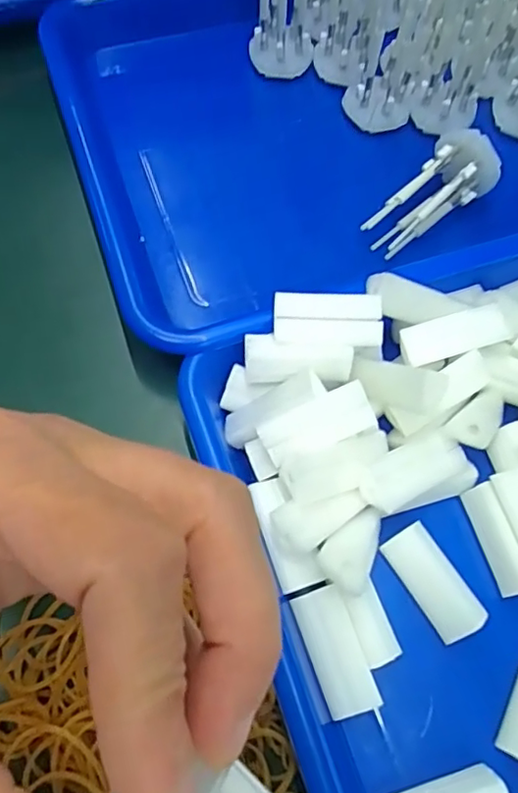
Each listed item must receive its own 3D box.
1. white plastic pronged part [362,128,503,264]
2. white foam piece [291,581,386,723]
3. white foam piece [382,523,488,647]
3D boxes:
[{"bbox_3d":[0.089,-0.106,0.307,0.074,0.026,0.031,-40,73,8],"label":"white plastic pronged part"},{"bbox_3d":[0.029,0.097,0.222,0.019,0.009,0.045,-18,69,-10],"label":"white foam piece"},{"bbox_3d":[0.071,0.075,0.236,0.019,0.008,0.045,-30,72,-15],"label":"white foam piece"}]

